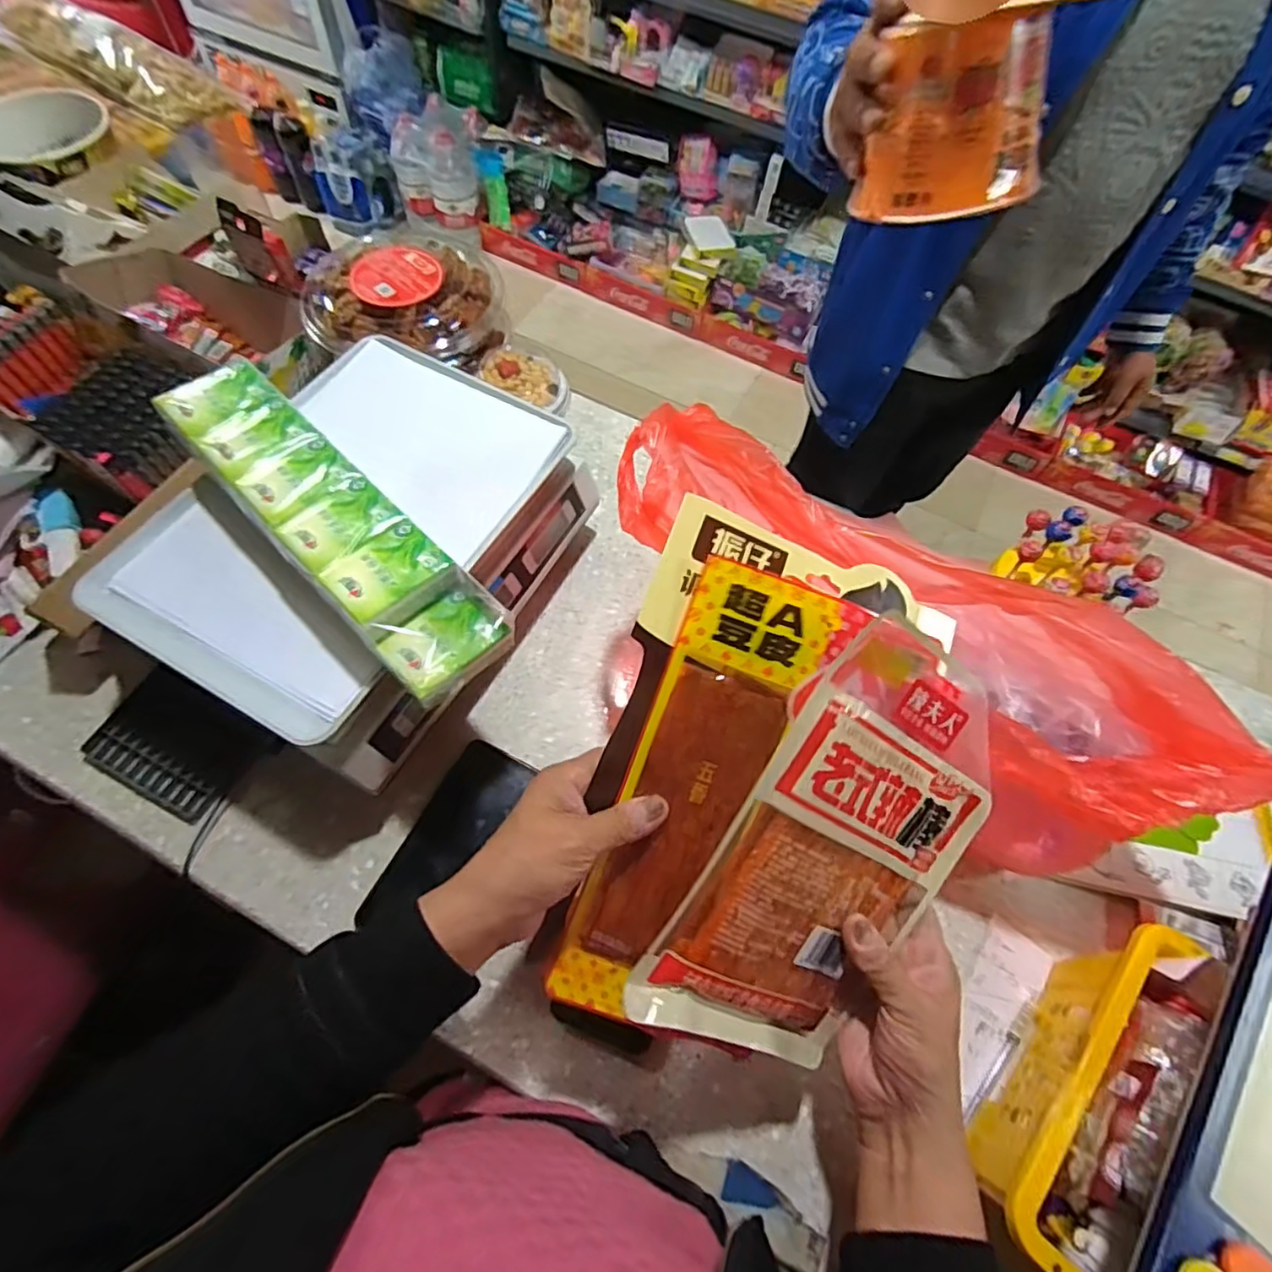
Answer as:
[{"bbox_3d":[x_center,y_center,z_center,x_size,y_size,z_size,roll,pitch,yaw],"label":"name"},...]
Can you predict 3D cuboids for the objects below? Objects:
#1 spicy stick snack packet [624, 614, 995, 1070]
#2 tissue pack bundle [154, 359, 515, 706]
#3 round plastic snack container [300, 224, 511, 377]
[{"bbox_3d":[0.115,0.122,0.359,0.153,0.016,0.249,31,91,-25],"label":"spicy stick snack packet"},{"bbox_3d":[-0.220,-0.084,0.451,0.318,0.047,0.078,42,68,16],"label":"tissue pack bundle"},{"bbox_3d":[-0.251,-0.346,0.666,0.203,0.074,0.173,27,65,9],"label":"round plastic snack container"}]

